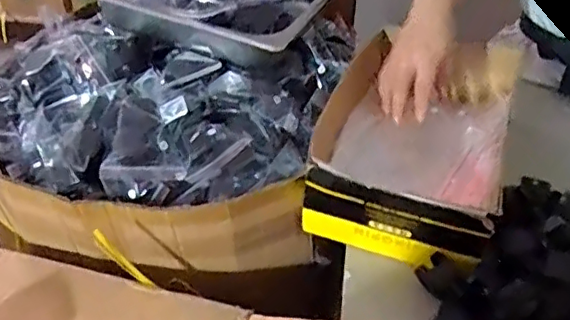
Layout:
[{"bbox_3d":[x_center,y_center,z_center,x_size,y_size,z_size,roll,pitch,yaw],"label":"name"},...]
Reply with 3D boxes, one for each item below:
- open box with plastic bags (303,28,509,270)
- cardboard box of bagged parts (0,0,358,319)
[{"bbox_3d":[0.159,-0.023,0.750,0.205,0.112,0.316,12,41,15],"label":"open box with plastic bags"},{"bbox_3d":[-0.163,-0.081,0.849,0.479,0.315,0.489,5,40,7],"label":"cardboard box of bagged parts"}]

